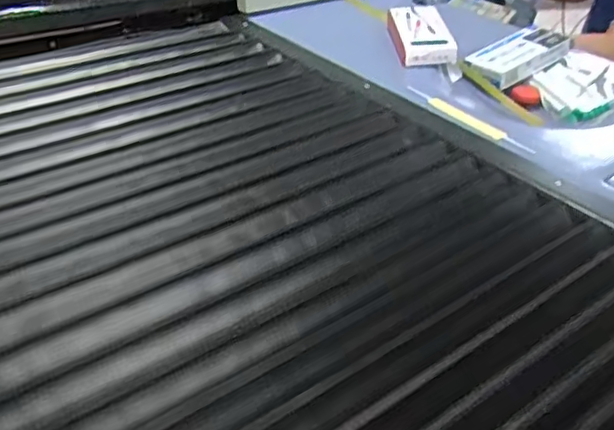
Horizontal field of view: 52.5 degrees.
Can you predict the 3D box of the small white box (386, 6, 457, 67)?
[{"bbox_3d":[0.160,-0.257,0.888,0.075,0.031,0.185,1,35,-4],"label":"small white box"}]

